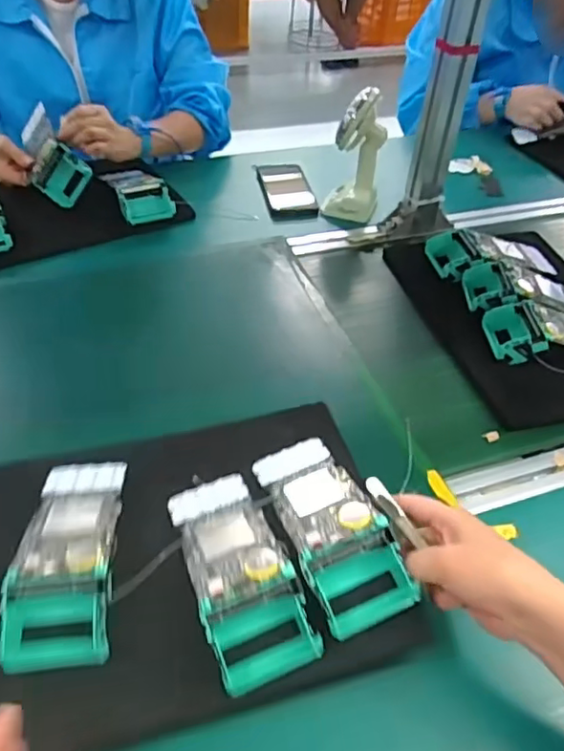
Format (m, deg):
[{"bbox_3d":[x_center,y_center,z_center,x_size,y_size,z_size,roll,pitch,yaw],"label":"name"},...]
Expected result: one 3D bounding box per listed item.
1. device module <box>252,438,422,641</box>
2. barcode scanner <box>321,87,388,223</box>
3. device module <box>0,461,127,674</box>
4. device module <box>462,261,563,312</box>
[{"bbox_3d":[0.035,0.109,0.474,0.070,0.042,0.176,-17,43,-13],"label":"device module"},{"bbox_3d":[0.105,-0.320,0.873,0.086,0.173,0.074,0,42,6],"label":"barcode scanner"},{"bbox_3d":[-0.162,0.124,0.455,0.069,0.040,0.181,-7,42,-2],"label":"device module"},{"bbox_3d":[0.317,-0.105,0.752,0.164,0.044,0.082,6,41,-8],"label":"device module"}]

